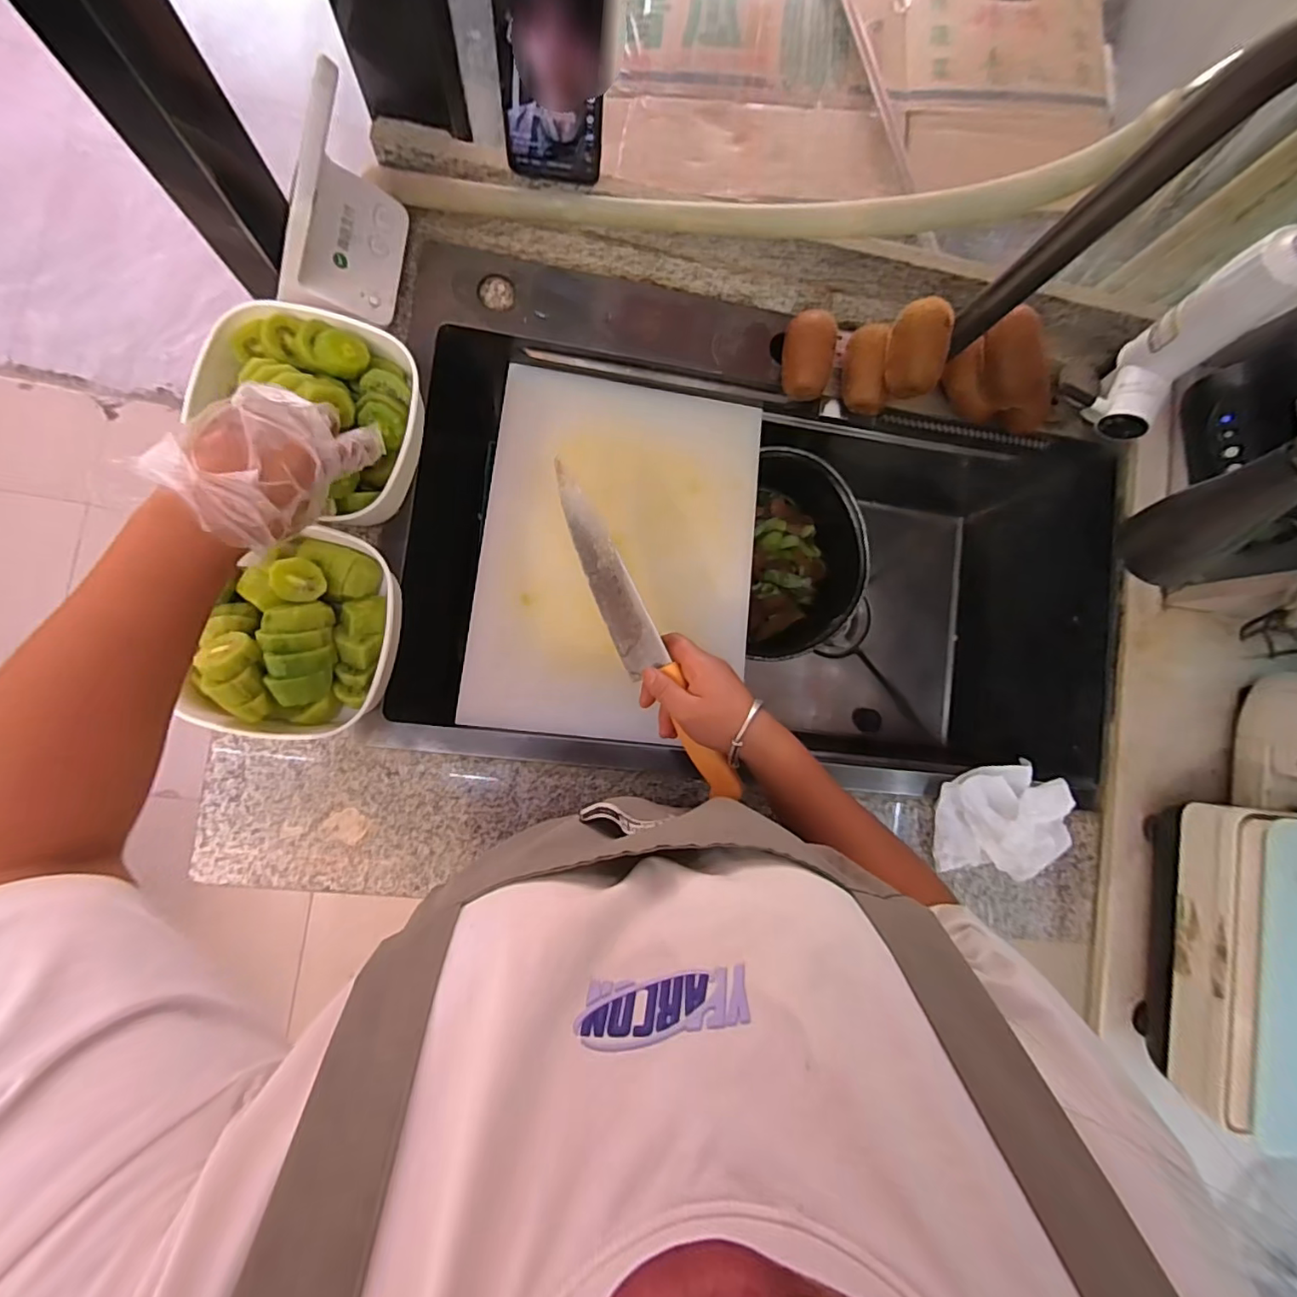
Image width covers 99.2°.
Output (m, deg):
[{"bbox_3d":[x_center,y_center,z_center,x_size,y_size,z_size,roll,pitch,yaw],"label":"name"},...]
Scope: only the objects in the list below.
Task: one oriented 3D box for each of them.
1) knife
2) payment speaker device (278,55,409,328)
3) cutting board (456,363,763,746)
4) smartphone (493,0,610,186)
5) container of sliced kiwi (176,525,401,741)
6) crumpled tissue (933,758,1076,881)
[{"bbox_3d":[-0.009,-0.010,0.457,0.036,0.026,0.296,-27,86,-9],"label":"knife"},{"bbox_3d":[-0.244,-0.335,0.422,0.071,0.123,0.125,16,84,-6],"label":"payment speaker device"},{"bbox_3d":[-0.027,-0.093,0.538,0.261,0.019,0.353,6,81,-4],"label":"cutting board"},{"bbox_3d":[-0.069,-0.429,0.398,0.076,0.159,0.012,0,73,-9],"label":"smartphone"},{"bbox_3d":[-0.278,-0.009,0.448,0.138,0.072,0.162,7,85,-7],"label":"container of sliced kiwi"},{"bbox_3d":[0.351,0.168,0.531,0.143,0.051,0.110,9,85,-7],"label":"crumpled tissue"}]

